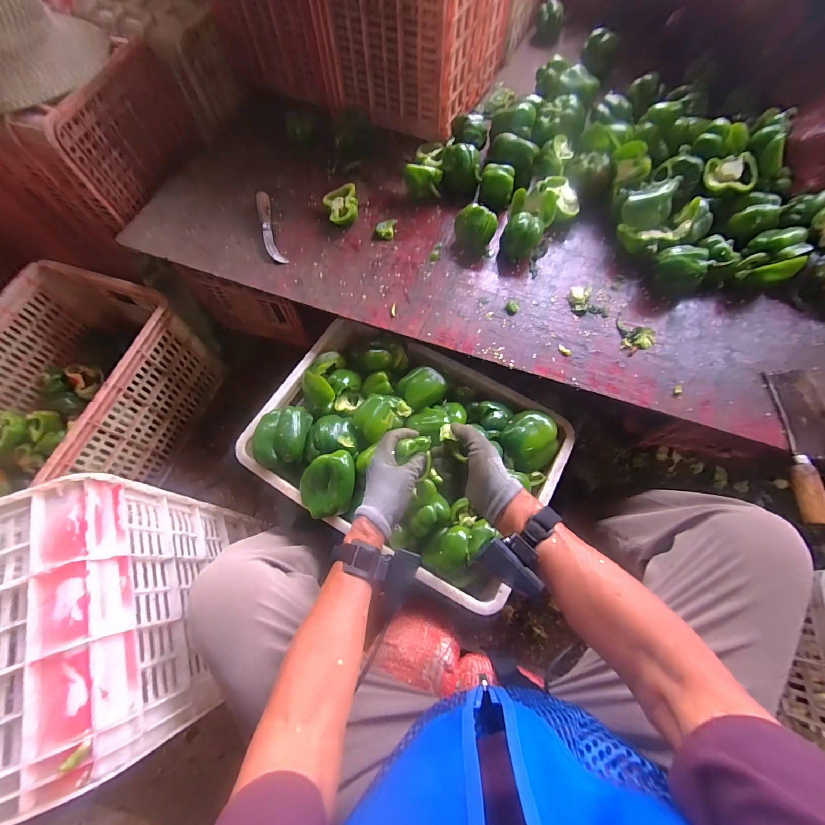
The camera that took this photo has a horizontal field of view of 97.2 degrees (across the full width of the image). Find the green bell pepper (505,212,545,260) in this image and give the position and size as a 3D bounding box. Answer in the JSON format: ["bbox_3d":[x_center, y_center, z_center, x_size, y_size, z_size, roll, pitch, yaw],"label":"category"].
[{"bbox_3d":[0.207,-0.329,0.682,0.064,0.058,0.064,0,68,1],"label":"green bell pepper"}]

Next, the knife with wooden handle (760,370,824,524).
[{"bbox_3d":[0.627,0.046,0.567,0.088,0.023,0.247,5,68,3],"label":"knife with wooden handle"}]

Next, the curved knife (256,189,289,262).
[{"bbox_3d":[-0.293,-0.380,0.743,0.032,0.023,0.191,-19,69,-6],"label":"curved knife"}]

